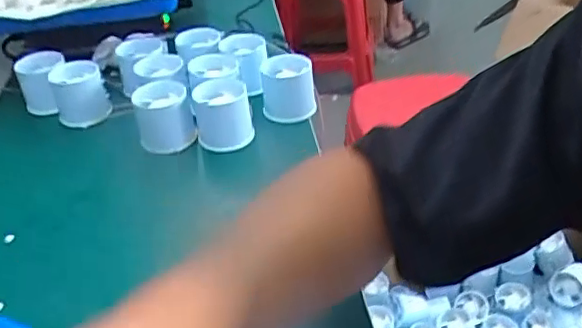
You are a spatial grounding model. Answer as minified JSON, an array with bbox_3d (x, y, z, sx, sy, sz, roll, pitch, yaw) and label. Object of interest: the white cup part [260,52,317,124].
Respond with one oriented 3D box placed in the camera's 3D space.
[{"bbox_3d":[-0.003,-0.078,0.609,0.053,0.054,0.056,-7,36,-1],"label":"white cup part"}]

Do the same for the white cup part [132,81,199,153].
[{"bbox_3d":[-0.125,-0.043,0.583,0.054,0.057,0.053,-14,37,-11],"label":"white cup part"}]

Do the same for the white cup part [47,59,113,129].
[{"bbox_3d":[-0.235,-0.080,0.655,0.055,0.053,0.061,-15,38,-15],"label":"white cup part"}]

